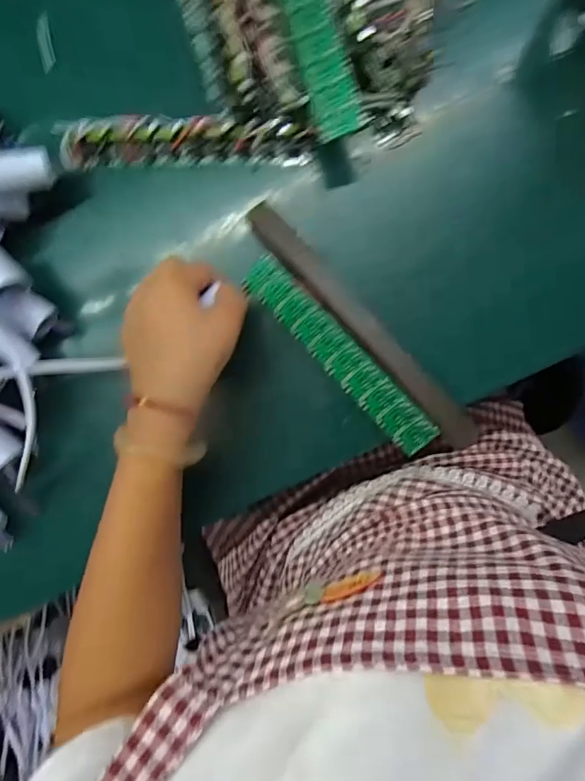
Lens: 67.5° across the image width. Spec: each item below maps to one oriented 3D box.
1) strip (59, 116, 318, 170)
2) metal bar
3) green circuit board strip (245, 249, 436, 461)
[{"bbox_3d":[-0.080,-0.194,0.343,0.192,0.024,0.034,0,94,4],"label":"strip"},{"bbox_3d":[0.051,-0.050,0.329,0.025,0.009,0.236,-43,90,5],"label":"metal bar"},{"bbox_3d":[0.037,-0.027,0.335,0.184,0.004,0.032,46,106,1],"label":"green circuit board strip"}]

